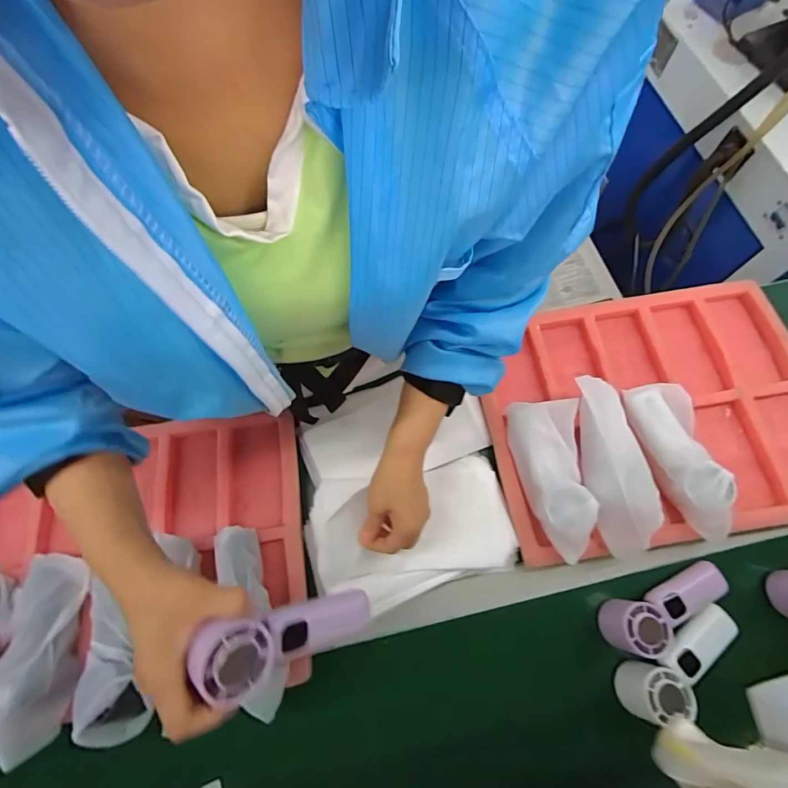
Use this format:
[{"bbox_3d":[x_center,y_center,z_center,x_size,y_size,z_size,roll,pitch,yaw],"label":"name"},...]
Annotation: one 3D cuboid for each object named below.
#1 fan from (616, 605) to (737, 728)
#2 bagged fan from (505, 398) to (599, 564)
[{"bbox_3d":[0.321,0.296,0.447,0.157,0.070,0.048,-32,73,-8],"label":"fan"},{"bbox_3d":[0.197,0.100,0.501,0.084,0.054,0.192,-4,72,1],"label":"bagged fan"}]

